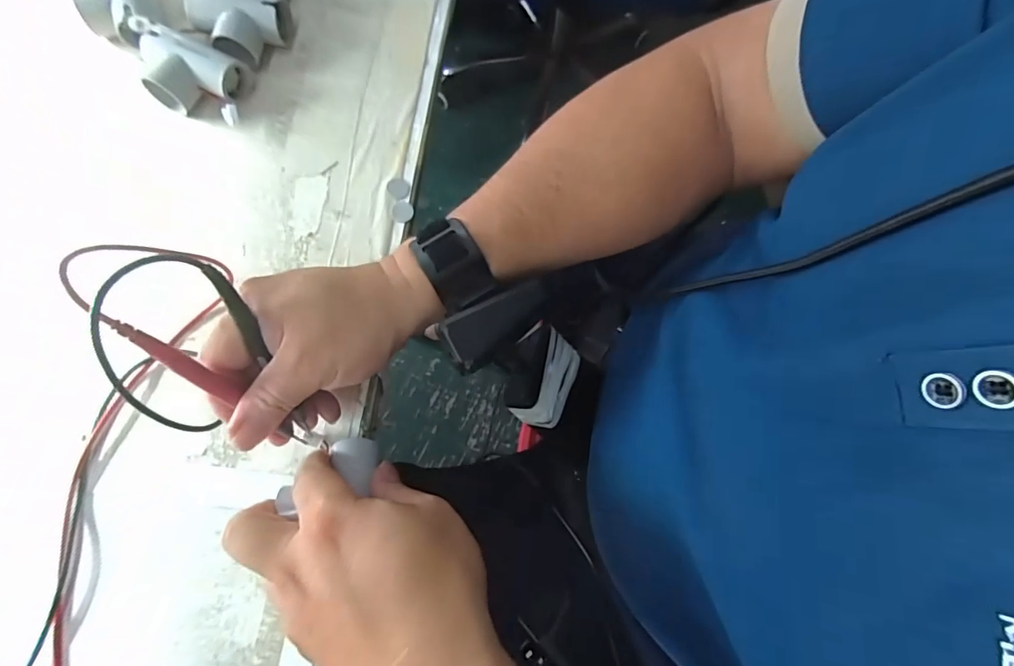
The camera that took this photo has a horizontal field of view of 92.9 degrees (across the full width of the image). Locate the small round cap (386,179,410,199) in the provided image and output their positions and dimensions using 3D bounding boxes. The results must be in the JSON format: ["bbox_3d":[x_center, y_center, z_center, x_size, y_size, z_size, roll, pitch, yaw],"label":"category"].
[{"bbox_3d":[-0.087,-0.115,0.385,0.018,0.004,0.018,1,73,-2],"label":"small round cap"}]

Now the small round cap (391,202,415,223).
[{"bbox_3d":[-0.082,-0.096,0.382,0.017,0.004,0.018,1,73,-2],"label":"small round cap"}]

